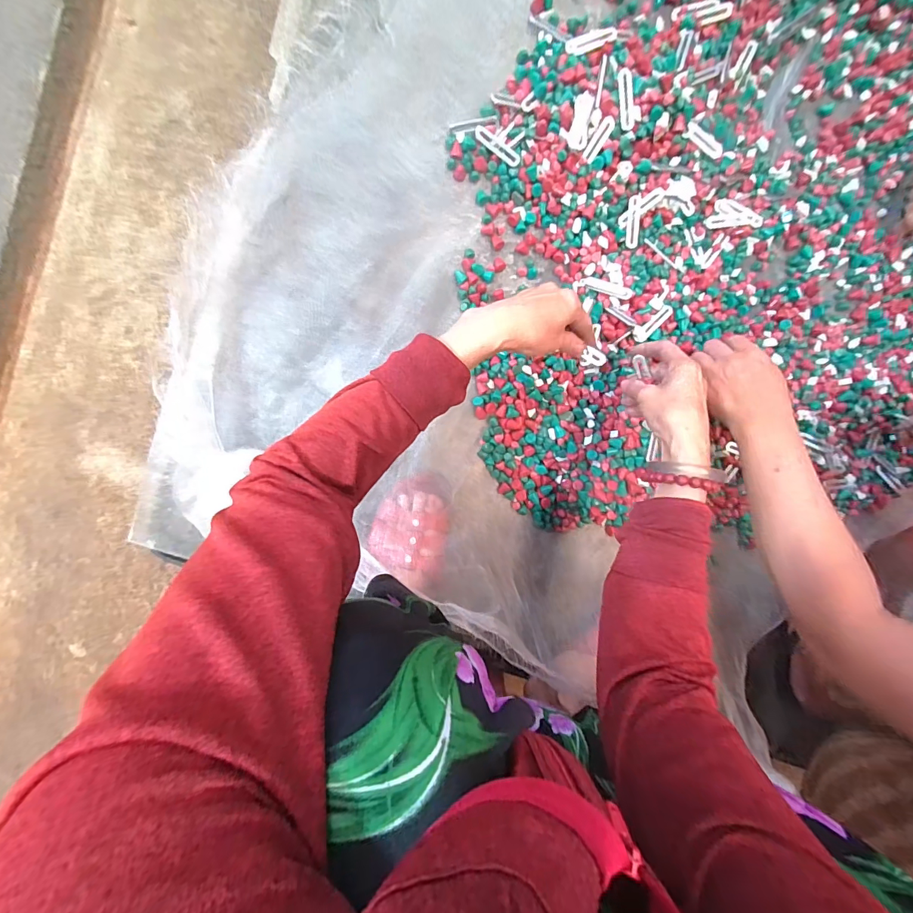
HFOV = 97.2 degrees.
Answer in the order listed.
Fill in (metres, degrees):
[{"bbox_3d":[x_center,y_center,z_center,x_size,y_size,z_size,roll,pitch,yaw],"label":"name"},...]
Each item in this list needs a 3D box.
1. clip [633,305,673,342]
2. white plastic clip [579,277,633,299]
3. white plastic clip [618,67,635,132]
[{"bbox_3d":[0.240,-0.164,0.493,0.059,0.009,0.019,-43,97,2],"label":"clip"},{"bbox_3d":[0.185,-0.206,0.494,0.063,0.006,0.013,23,97,12],"label":"white plastic clip"},{"bbox_3d":[0.185,-0.389,0.438,0.014,0.004,0.060,-7,97,-2],"label":"white plastic clip"}]

